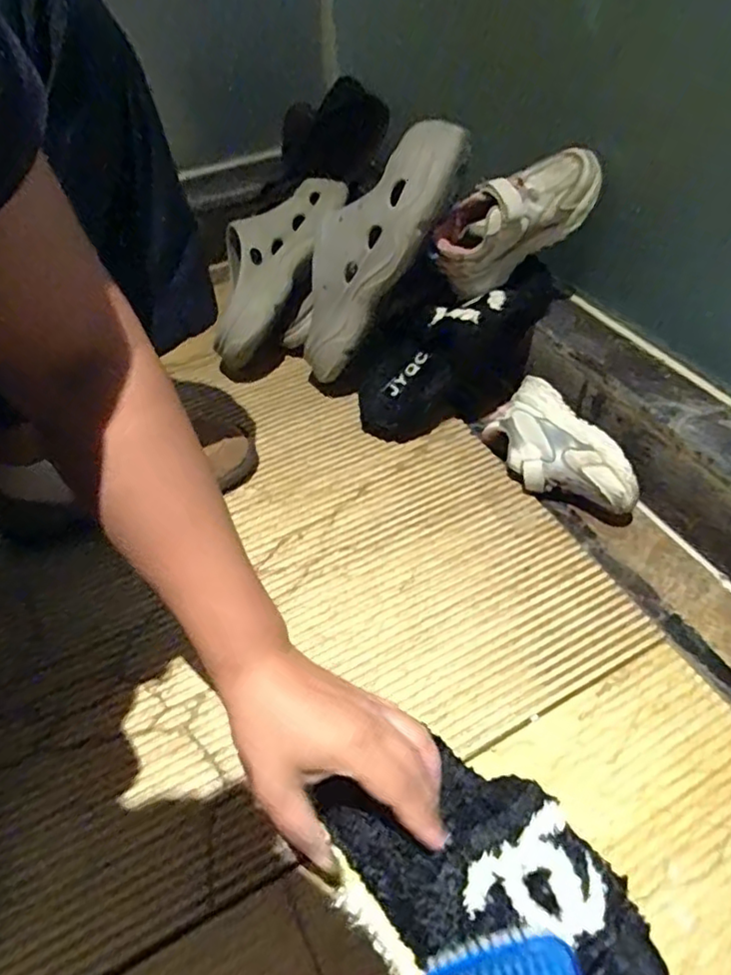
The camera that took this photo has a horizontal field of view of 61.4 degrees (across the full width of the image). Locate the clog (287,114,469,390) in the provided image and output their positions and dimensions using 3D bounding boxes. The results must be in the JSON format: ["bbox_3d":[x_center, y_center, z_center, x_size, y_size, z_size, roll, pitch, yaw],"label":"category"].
[{"bbox_3d":[-0.004,-0.229,0.633,0.083,0.287,0.104,17,42,-29],"label":"clog"}]

